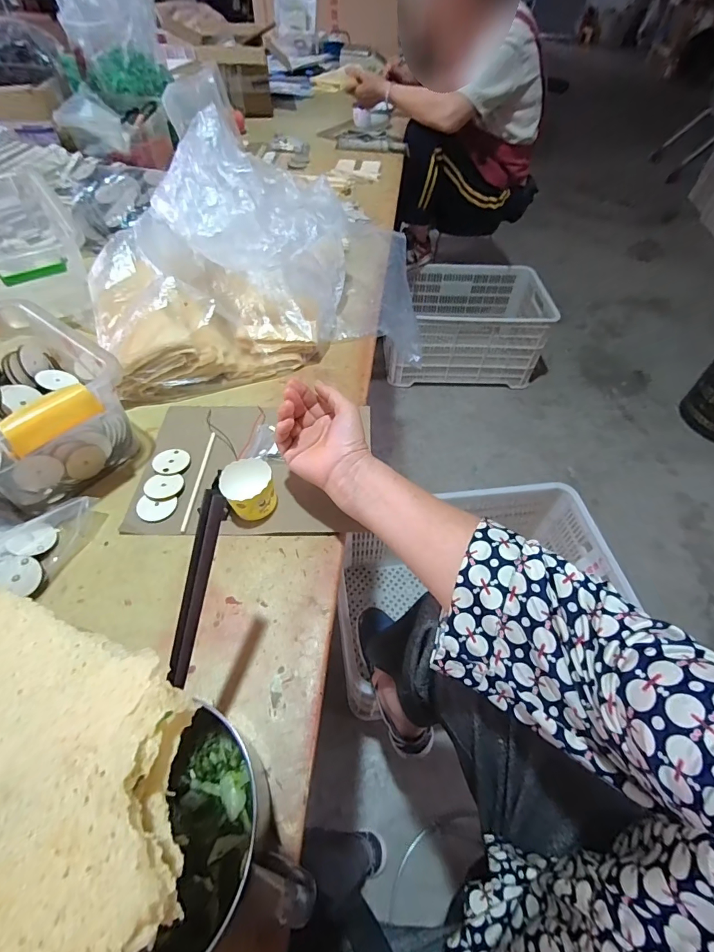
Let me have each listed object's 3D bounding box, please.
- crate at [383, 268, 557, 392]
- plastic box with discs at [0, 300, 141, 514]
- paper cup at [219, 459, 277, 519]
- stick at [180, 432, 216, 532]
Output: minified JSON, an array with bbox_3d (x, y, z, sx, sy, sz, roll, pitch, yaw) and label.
[{"bbox_3d":[0.446,-0.621,1.738,0.589,0.340,0.356,5,52,1],"label":"crate"},{"bbox_3d":[-0.398,-0.081,0.488,0.255,0.129,0.197,35,58,22],"label":"plastic box with discs"},{"bbox_3d":[-0.122,0.015,0.472,0.055,0.050,0.056,1,52,-2],"label":"paper cup"},{"bbox_3d":[-0.194,0.003,0.513,0.008,0.005,0.147,3,52,-1],"label":"stick"}]

